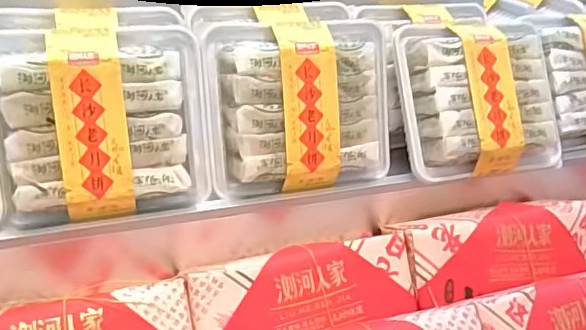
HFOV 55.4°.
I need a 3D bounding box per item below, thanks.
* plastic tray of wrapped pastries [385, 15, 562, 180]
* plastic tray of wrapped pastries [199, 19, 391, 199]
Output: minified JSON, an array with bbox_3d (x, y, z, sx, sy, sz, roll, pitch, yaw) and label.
[{"bbox_3d":[0.186,-0.067,0.546,0.168,0.151,0.044,-9,-4,-12],"label":"plastic tray of wrapped pastries"},{"bbox_3d":[0.010,-0.050,0.491,0.169,0.148,0.034,-5,10,-14],"label":"plastic tray of wrapped pastries"}]

